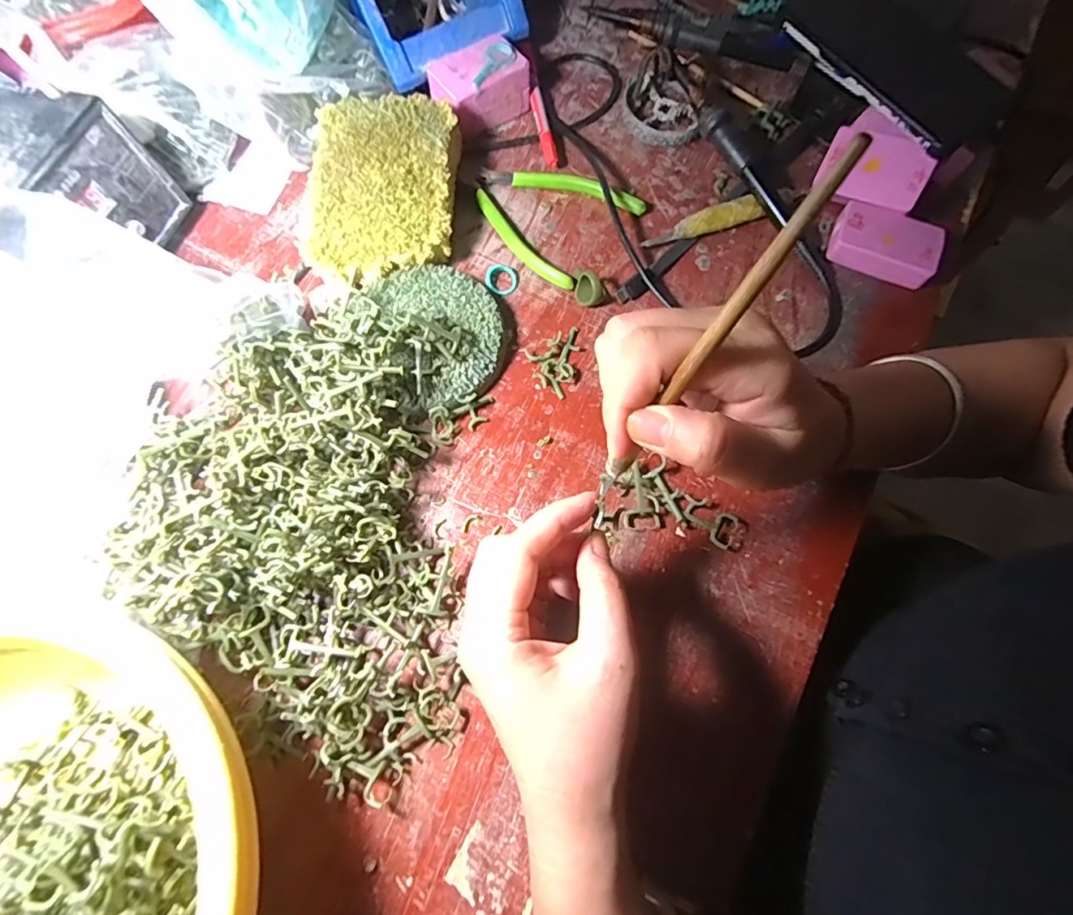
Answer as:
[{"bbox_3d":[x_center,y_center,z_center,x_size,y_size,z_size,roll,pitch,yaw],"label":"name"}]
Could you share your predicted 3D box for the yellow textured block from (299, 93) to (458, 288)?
[{"bbox_3d":[-0.105,-0.185,0.363,0.094,0.044,0.129,2,71,0],"label":"yellow textured block"}]

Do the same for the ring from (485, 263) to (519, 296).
[{"bbox_3d":[-0.026,-0.128,0.371,0.023,0.006,0.025,0,71,-1],"label":"ring"}]

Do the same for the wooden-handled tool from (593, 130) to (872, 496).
[{"bbox_3d":[0.055,-0.033,0.178,0.006,0.143,0.004,40,48,10],"label":"wooden-handled tool"}]

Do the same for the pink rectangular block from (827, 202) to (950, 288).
[{"bbox_3d":[0.250,-0.153,0.375,0.068,0.023,0.041,24,72,7],"label":"pink rectangular block"}]

